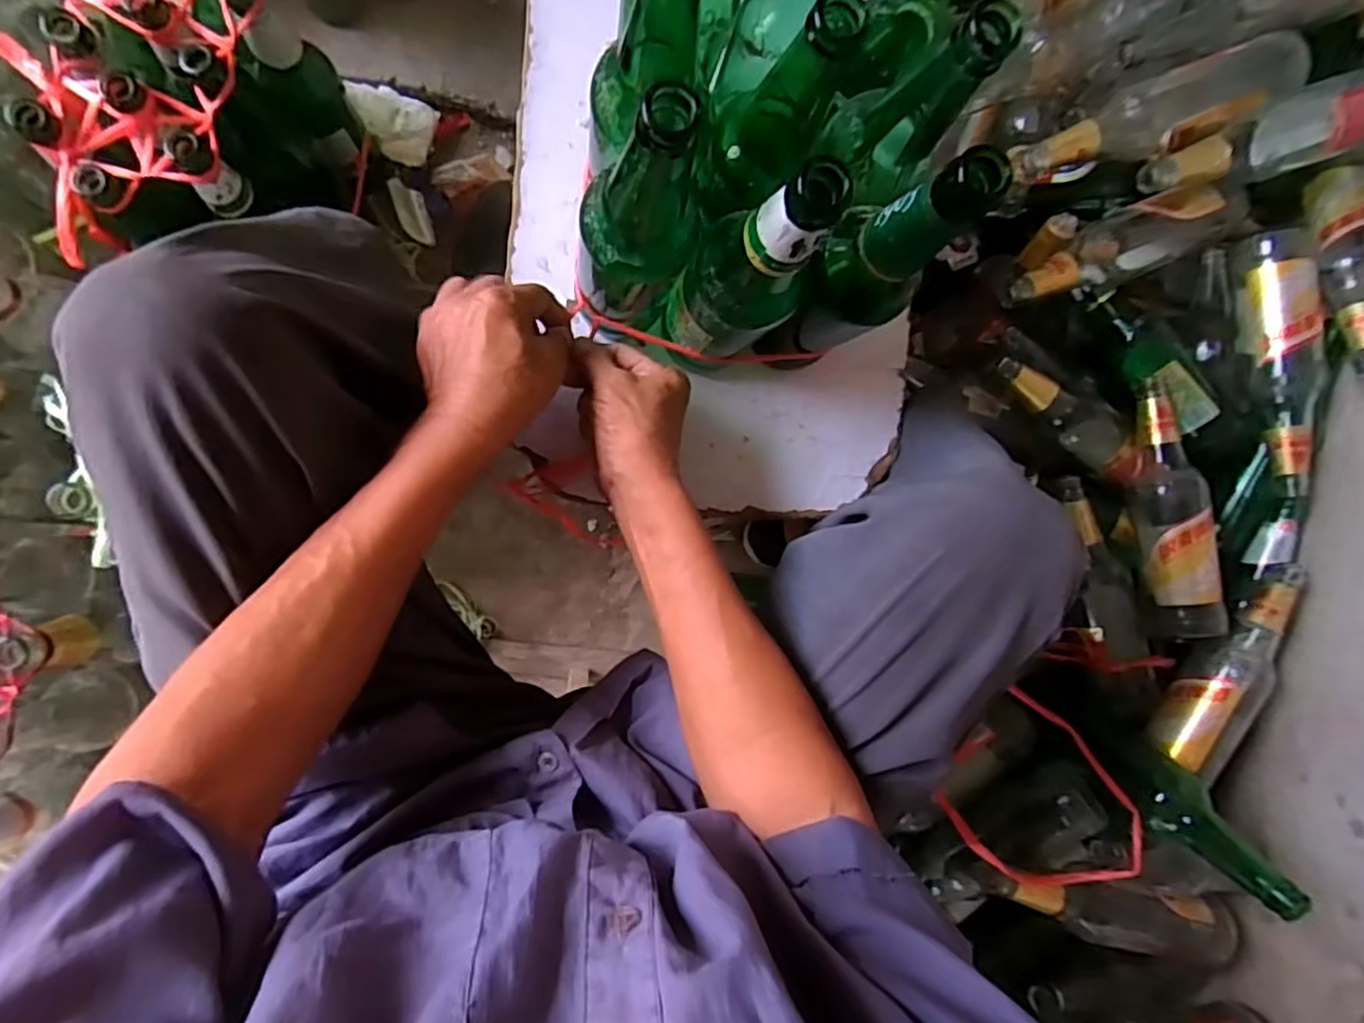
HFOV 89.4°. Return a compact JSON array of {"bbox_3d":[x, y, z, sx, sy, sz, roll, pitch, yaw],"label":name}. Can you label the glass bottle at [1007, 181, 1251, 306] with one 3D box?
[{"bbox_3d":[0.436,-0.263,0.680,0.242,0.058,0.065,-22,94,-8],"label":"glass bottle"}]

